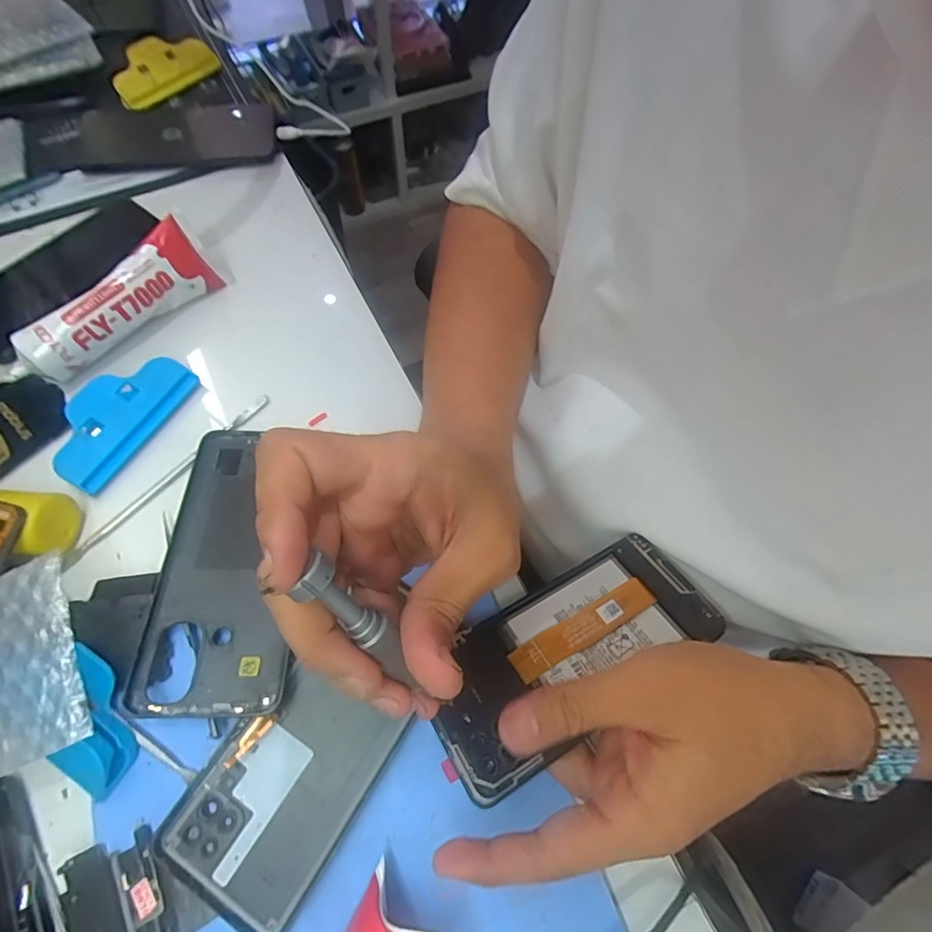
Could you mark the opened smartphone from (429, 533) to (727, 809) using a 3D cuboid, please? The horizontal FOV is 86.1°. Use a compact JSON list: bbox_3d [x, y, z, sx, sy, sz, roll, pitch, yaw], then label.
[{"bbox_3d":[0.055,0.094,0.262,0.160,0.006,0.071,-24,52,-20],"label":"opened smartphone"}]

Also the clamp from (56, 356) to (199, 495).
[{"bbox_3d":[-0.230,-0.034,0.331,0.048,0.021,0.098,32,68,12],"label":"clamp"}]

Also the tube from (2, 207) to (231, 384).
[{"bbox_3d":[-0.245,-0.116,0.355,0.033,0.045,0.148,35,69,13],"label":"tube"}]

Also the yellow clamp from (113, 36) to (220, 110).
[{"bbox_3d":[-0.304,-0.392,0.488,0.054,0.028,0.097,37,70,13],"label":"yellow clamp"}]

